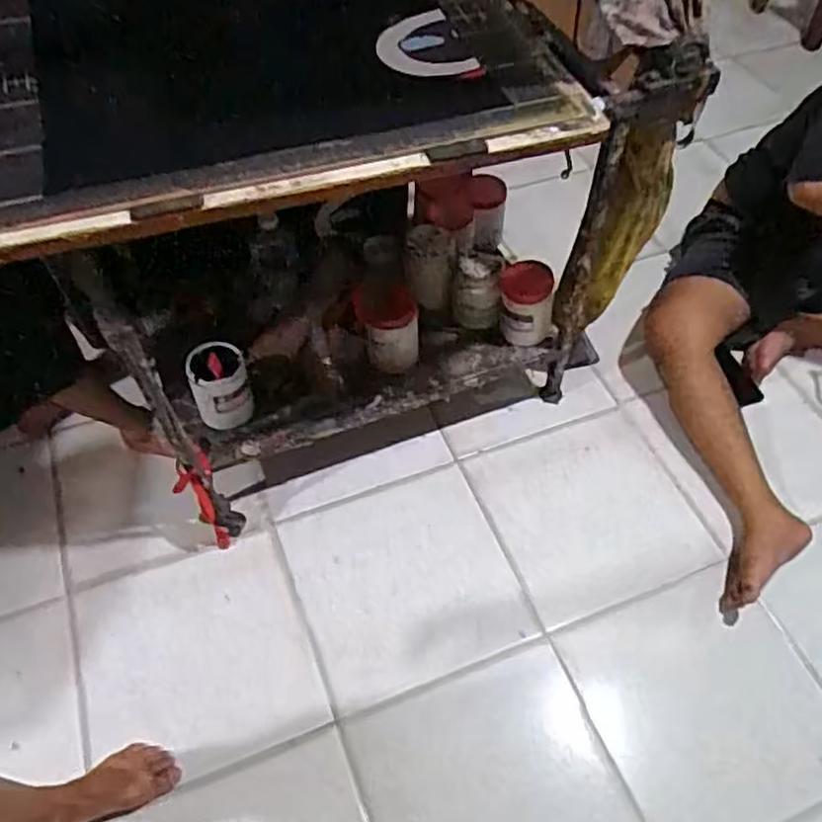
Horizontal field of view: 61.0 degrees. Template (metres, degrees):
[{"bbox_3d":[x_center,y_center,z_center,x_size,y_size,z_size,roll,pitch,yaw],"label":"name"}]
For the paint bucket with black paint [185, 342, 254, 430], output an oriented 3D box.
[{"bbox_3d":[-0.346,-0.051,1.265,0.104,0.144,0.114,-1,55,1],"label":"paint bucket with black paint"}]

